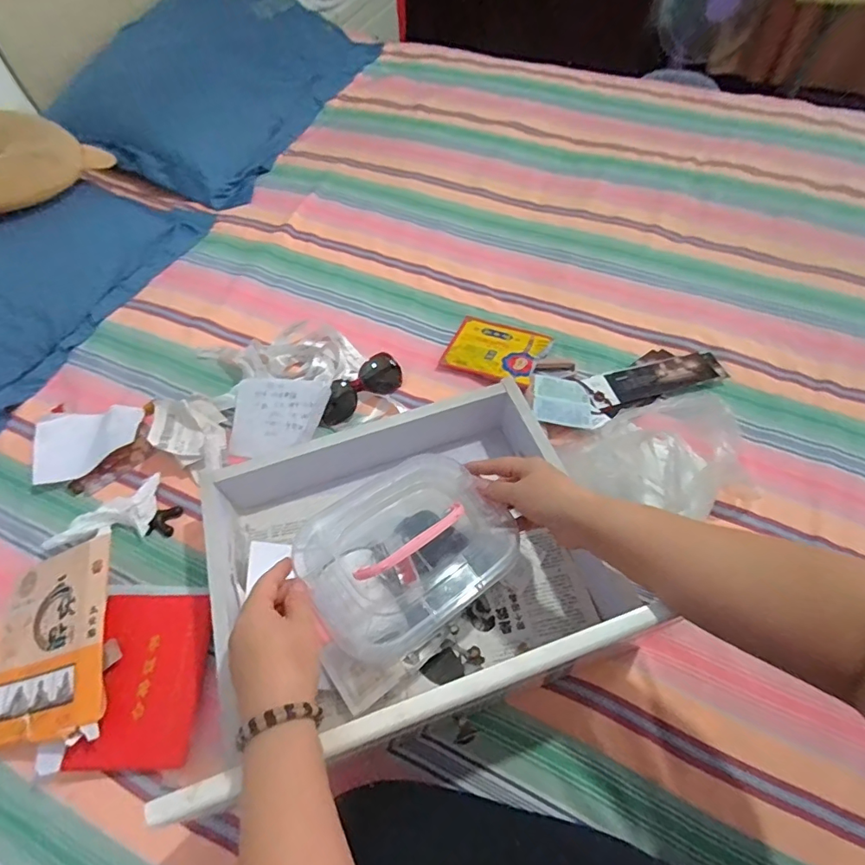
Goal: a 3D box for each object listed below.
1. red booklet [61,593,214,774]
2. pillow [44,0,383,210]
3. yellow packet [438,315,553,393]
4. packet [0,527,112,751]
[{"bbox_3d":[-0.289,0.248,0.501,0.104,0.018,0.159,7,62,-15],"label":"red booklet"},{"bbox_3d":[-0.483,-0.808,1.104,0.424,0.178,0.709,13,57,10],"label":"pillow"},{"bbox_3d":[0.094,-0.125,0.730,0.137,0.019,0.121,23,59,16],"label":"yellow packet"},{"bbox_3d":[-0.390,0.210,0.503,0.134,0.016,0.179,-18,61,11],"label":"packet"}]

